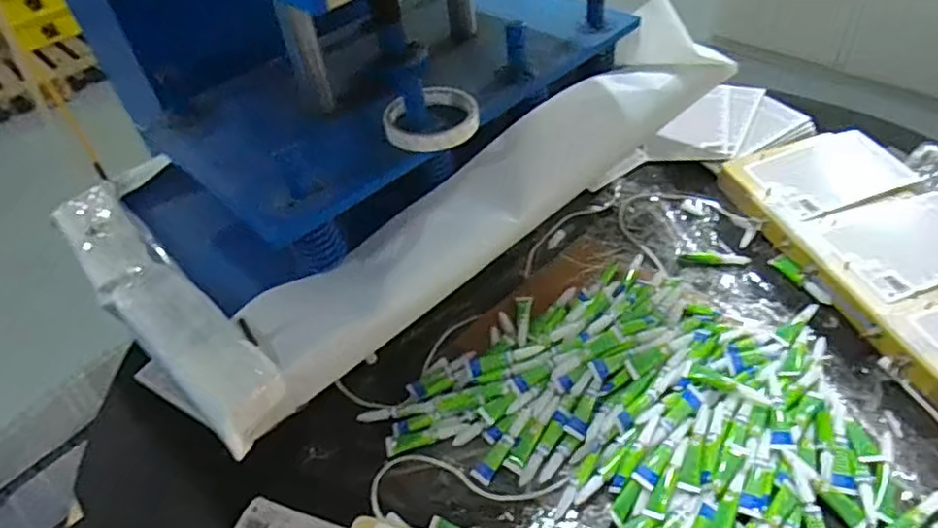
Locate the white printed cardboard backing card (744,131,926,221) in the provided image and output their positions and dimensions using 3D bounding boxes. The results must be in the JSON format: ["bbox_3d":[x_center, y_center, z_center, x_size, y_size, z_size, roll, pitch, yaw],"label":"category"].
[{"bbox_3d":[0.449,-0.114,0.777,0.175,0.008,0.111,-18,51,-8],"label":"white printed cardboard backing card"}]

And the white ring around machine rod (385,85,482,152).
[{"bbox_3d":[-0.036,-0.139,0.593,0.089,0.025,0.086,-9,45,-2],"label":"white ring around machine rod"}]

